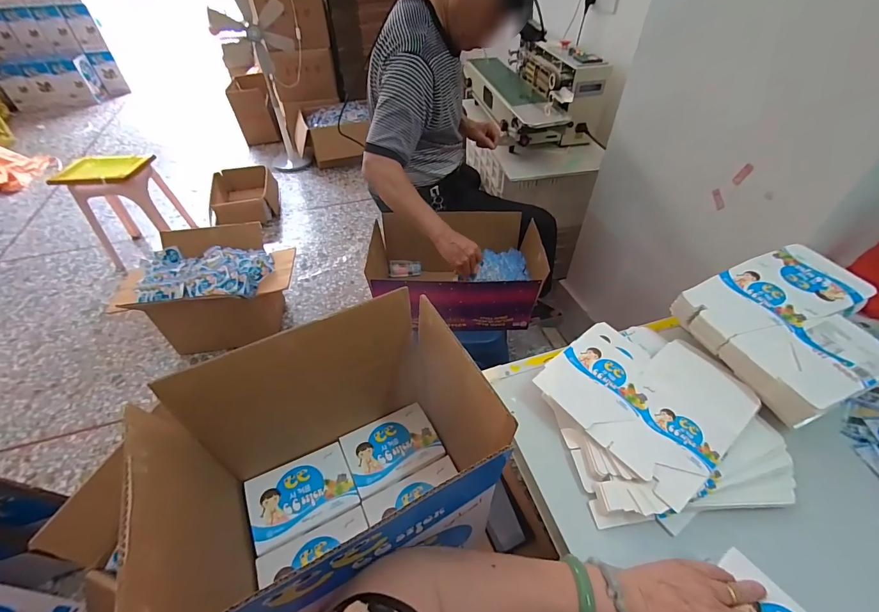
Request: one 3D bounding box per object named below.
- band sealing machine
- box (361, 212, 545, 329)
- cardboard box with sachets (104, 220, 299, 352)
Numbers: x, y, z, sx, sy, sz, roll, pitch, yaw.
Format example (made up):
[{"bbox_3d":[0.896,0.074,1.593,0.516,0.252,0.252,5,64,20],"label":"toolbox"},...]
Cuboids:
[{"bbox_3d":[0.354,-0.820,1.422,0.345,0.254,0.701,-8,46,-7],"label":"band sealing machine"},{"bbox_3d":[0.040,-0.104,1.077,0.455,0.196,0.339,-2,46,-1],"label":"box"},{"bbox_3d":[-0.883,-0.050,1.532,0.598,0.371,0.433,-1,46,0],"label":"cardboard box with sachets"}]

